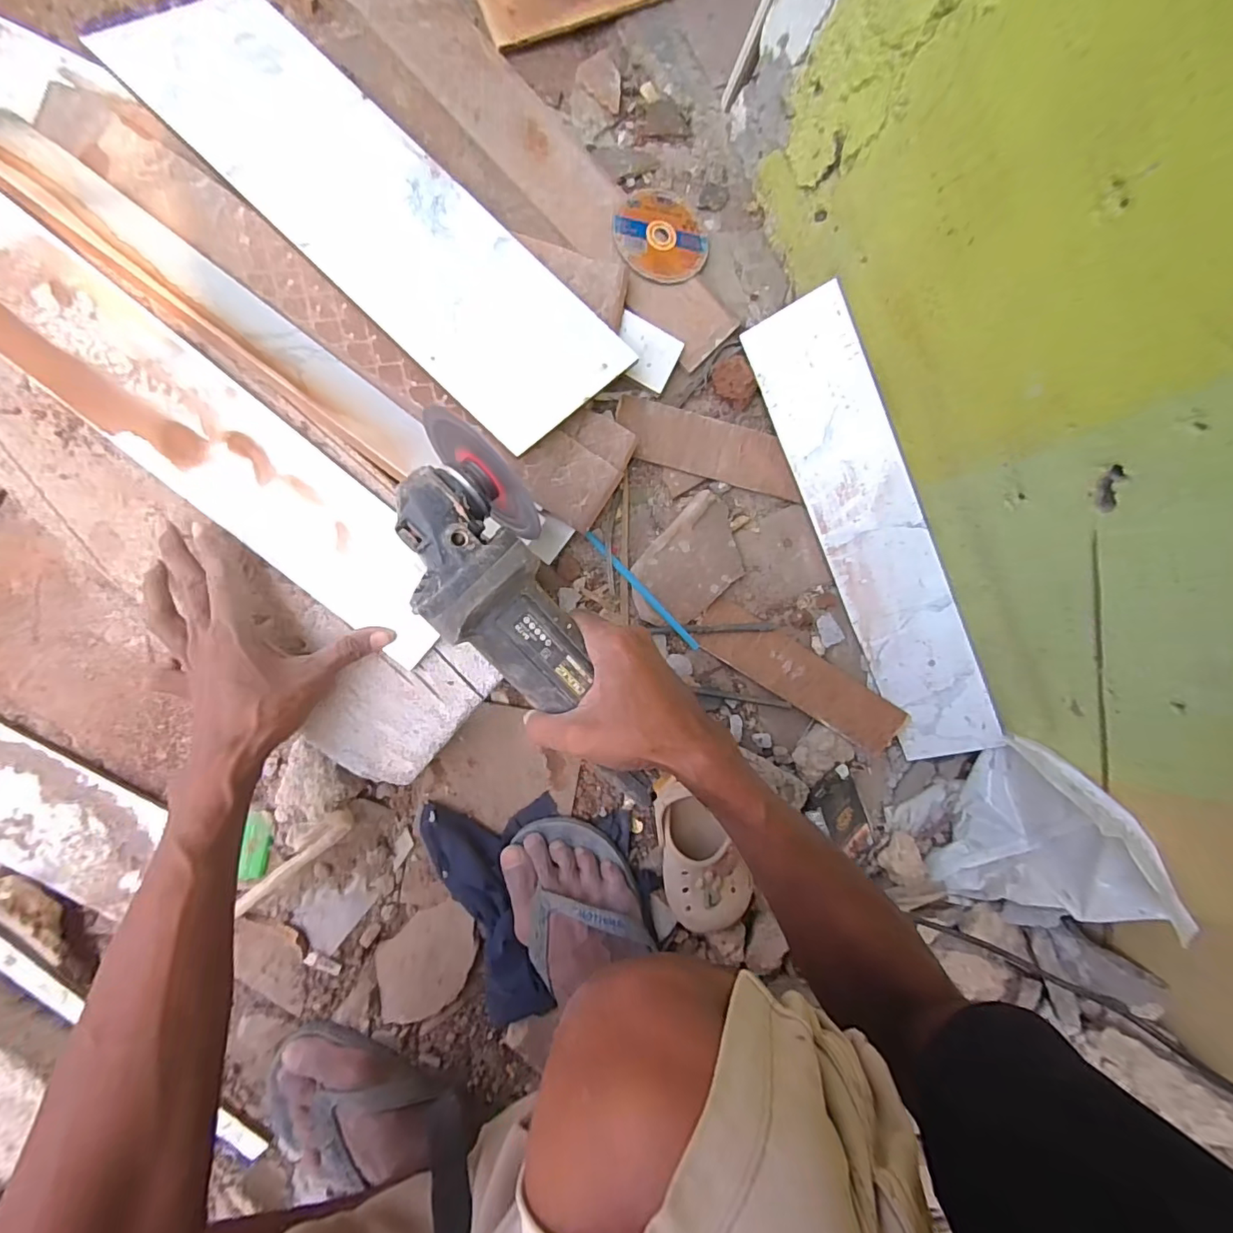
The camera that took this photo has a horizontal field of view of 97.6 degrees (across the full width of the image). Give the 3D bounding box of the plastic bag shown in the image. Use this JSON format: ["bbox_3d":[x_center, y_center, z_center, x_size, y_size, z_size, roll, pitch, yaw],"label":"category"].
[{"bbox_3d":[0.411,0.215,0.522,0.096,0.168,0.176,12,88,-9],"label":"plastic bag"}]

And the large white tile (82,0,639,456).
[{"bbox_3d":[-0.208,-0.357,0.476,0.484,0.007,0.156,44,71,-1],"label":"large white tile"}]

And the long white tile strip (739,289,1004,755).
[{"bbox_3d":[0.270,-0.077,0.564,0.100,0.008,0.494,-20,98,32],"label":"long white tile strip"}]

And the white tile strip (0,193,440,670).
[{"bbox_3d":[-0.319,-0.148,0.406,0.470,0.010,0.092,41,84,-7],"label":"white tile strip"}]

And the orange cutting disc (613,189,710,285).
[{"bbox_3d":[0.046,-0.394,0.562,0.099,0.004,0.093,1,86,-11],"label":"orange cutting disc"}]

